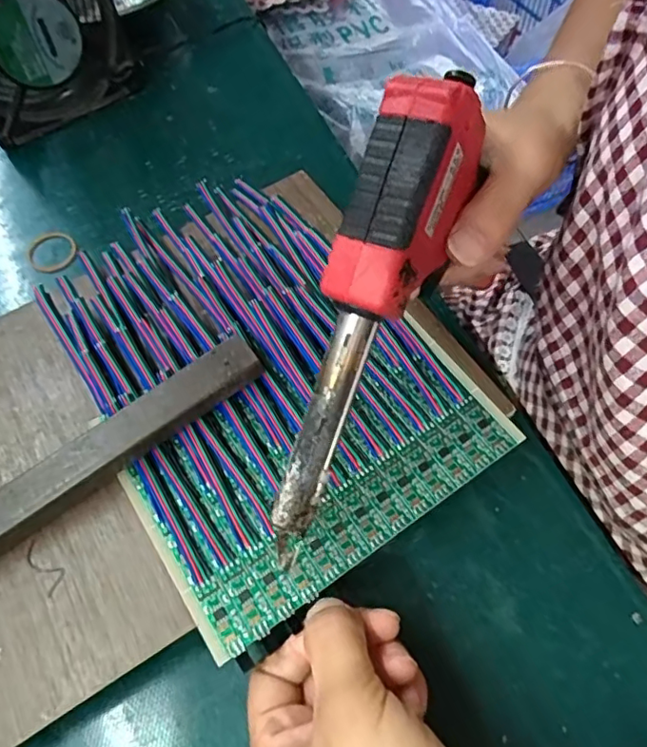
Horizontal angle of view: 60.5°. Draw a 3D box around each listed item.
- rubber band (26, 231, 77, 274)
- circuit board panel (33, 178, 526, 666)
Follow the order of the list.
[{"bbox_3d":[-0.180,-0.081,0.366,0.032,0.004,0.035,-32,65,-15],"label":"rubber band"},{"bbox_3d":[-0.037,-0.010,0.280,0.162,0.017,0.220,-32,65,-14],"label":"circuit board panel"}]

